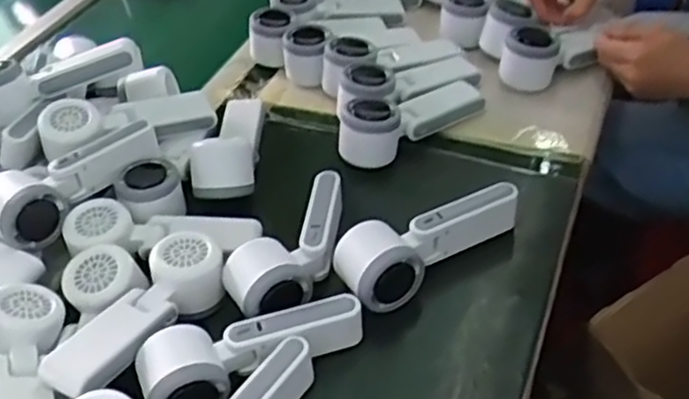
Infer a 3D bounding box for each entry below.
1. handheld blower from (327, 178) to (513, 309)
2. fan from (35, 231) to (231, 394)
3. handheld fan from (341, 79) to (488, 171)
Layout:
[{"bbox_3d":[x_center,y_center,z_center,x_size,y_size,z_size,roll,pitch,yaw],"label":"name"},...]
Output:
[{"bbox_3d":[0.076,0.036,0.582,0.166,0.051,0.058,-22,44,-14],"label":"handheld blower"},{"bbox_3d":[-0.157,0.085,0.535,0.064,0.051,0.163,21,50,28],"label":"fan"},{"bbox_3d":[0.064,-0.093,0.705,0.160,0.053,0.057,-30,47,-21],"label":"handheld fan"}]

